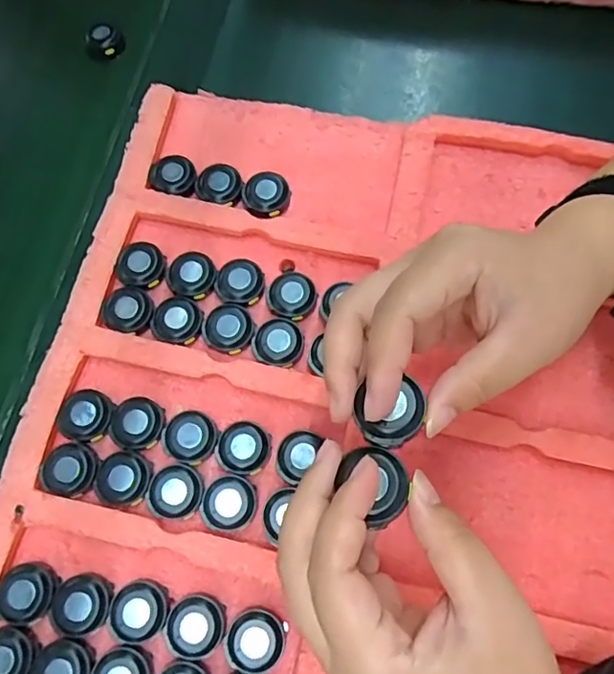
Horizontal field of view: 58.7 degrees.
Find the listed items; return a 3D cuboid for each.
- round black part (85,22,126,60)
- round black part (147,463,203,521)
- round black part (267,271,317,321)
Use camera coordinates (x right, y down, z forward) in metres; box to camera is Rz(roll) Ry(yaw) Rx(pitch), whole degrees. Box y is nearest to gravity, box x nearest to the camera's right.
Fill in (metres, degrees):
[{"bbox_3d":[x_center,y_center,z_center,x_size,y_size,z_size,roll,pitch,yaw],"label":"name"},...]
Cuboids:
[{"bbox_3d":[-0.162,-0.236,0.434,0.029,0.015,0.026,-25,73,-6],"label":"round black part"},{"bbox_3d":[-0.073,0.085,0.302,0.030,0.010,0.028,-1,72,2],"label":"round black part"},{"bbox_3d":[-0.009,-0.025,0.338,0.029,0.015,0.028,-1,72,2],"label":"round black part"}]

